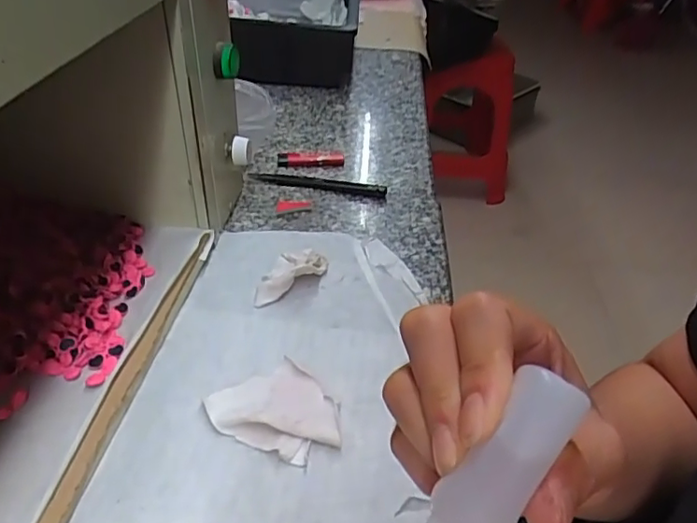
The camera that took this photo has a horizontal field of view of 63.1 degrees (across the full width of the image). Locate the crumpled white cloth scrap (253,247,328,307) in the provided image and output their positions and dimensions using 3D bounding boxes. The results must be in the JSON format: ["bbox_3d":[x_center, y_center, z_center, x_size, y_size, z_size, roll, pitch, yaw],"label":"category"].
[{"bbox_3d":[-0.051,0.010,0.462,0.030,0.024,0.071,31,48,31],"label":"crumpled white cloth scrap"}]

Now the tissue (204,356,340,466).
[{"bbox_3d":[-0.047,0.098,0.367,0.070,0.011,0.076,-24,46,-27],"label":"tissue"}]

